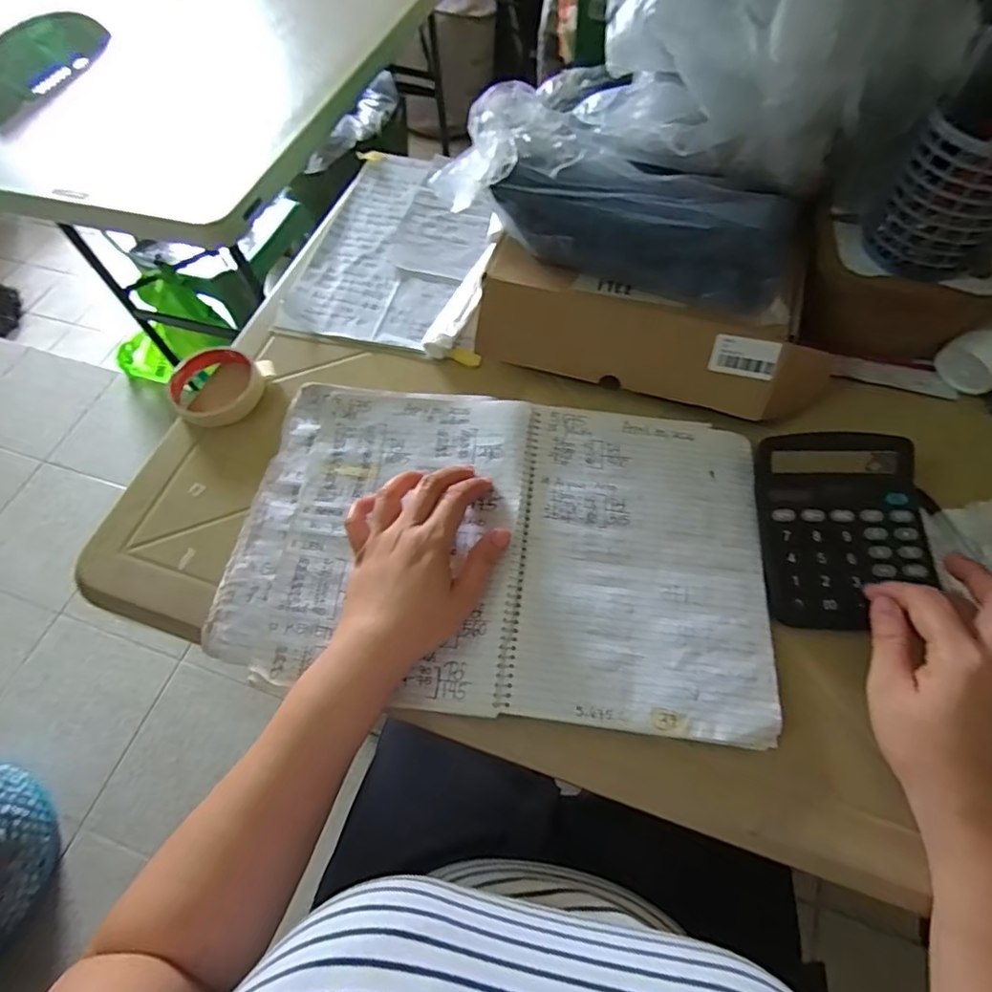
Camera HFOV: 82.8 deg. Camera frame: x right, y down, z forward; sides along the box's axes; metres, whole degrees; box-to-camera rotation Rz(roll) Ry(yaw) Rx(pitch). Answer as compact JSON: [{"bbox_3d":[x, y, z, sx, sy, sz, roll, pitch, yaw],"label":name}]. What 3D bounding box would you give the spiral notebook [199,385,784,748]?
[{"bbox_3d":[0.000,0.033,0.434,0.402,0.023,0.248,7,63,6],"label":"spiral notebook"}]

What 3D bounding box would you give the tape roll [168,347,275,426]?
[{"bbox_3d":[-0.259,-0.103,0.516,0.080,0.018,0.082,-1,62,2],"label":"tape roll"}]

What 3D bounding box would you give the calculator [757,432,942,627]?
[{"bbox_3d":[0.264,0.022,0.419,0.121,0.030,0.146,3,62,4],"label":"calculator"}]

